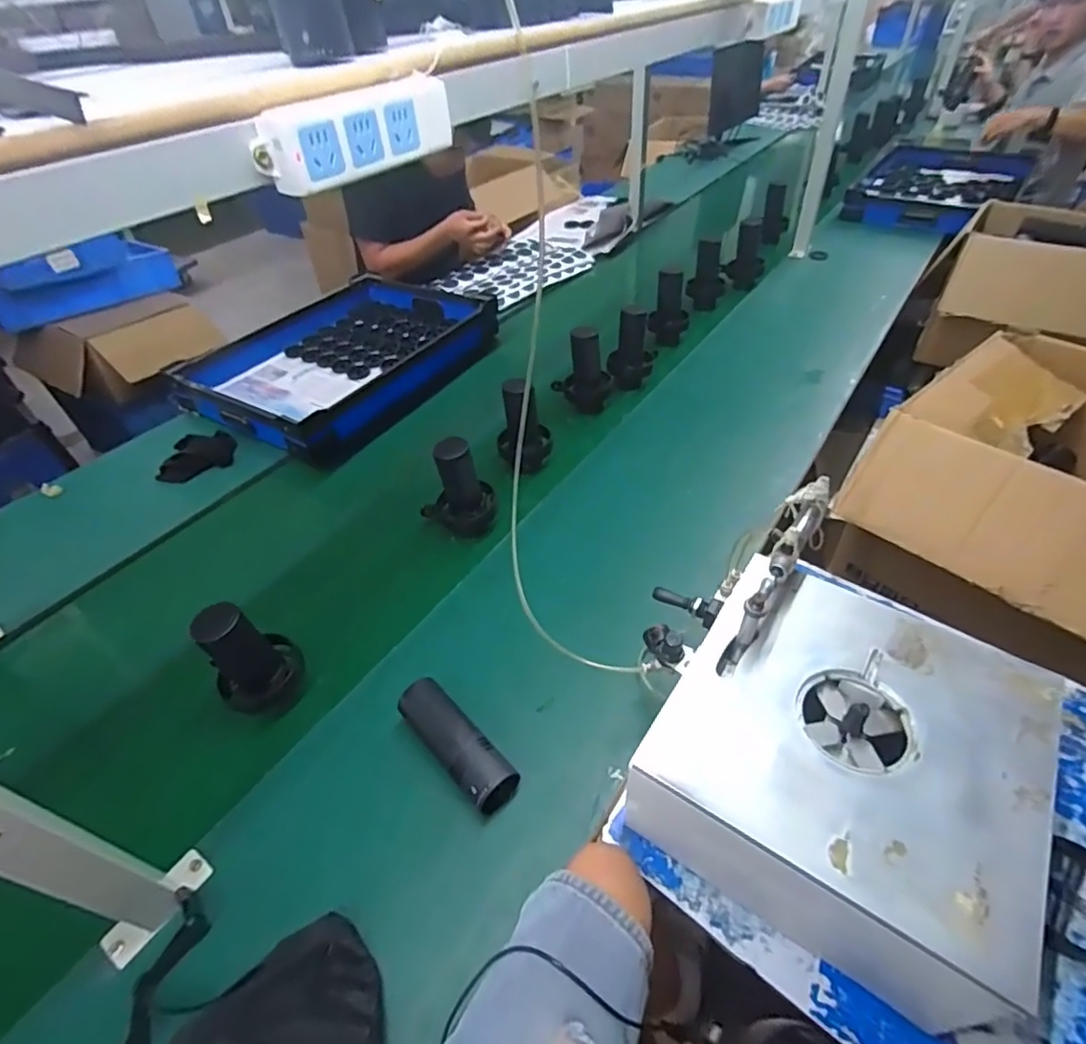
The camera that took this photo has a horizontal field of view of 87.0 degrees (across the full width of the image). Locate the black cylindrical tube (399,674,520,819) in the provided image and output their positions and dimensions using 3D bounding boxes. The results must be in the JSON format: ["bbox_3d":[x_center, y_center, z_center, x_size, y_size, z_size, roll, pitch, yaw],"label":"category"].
[{"bbox_3d":[-0.100,0.256,0.657,0.057,0.056,0.166,-36,53,-28],"label":"black cylindrical tube"}]

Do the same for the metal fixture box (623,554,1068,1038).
[{"bbox_3d":[0.290,0.235,0.573,0.307,0.161,0.298,25,52,26],"label":"metal fixture box"}]

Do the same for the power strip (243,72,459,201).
[{"bbox_3d":[-0.145,-0.314,0.461,0.043,0.050,0.185,24,50,24],"label":"power strip"}]

